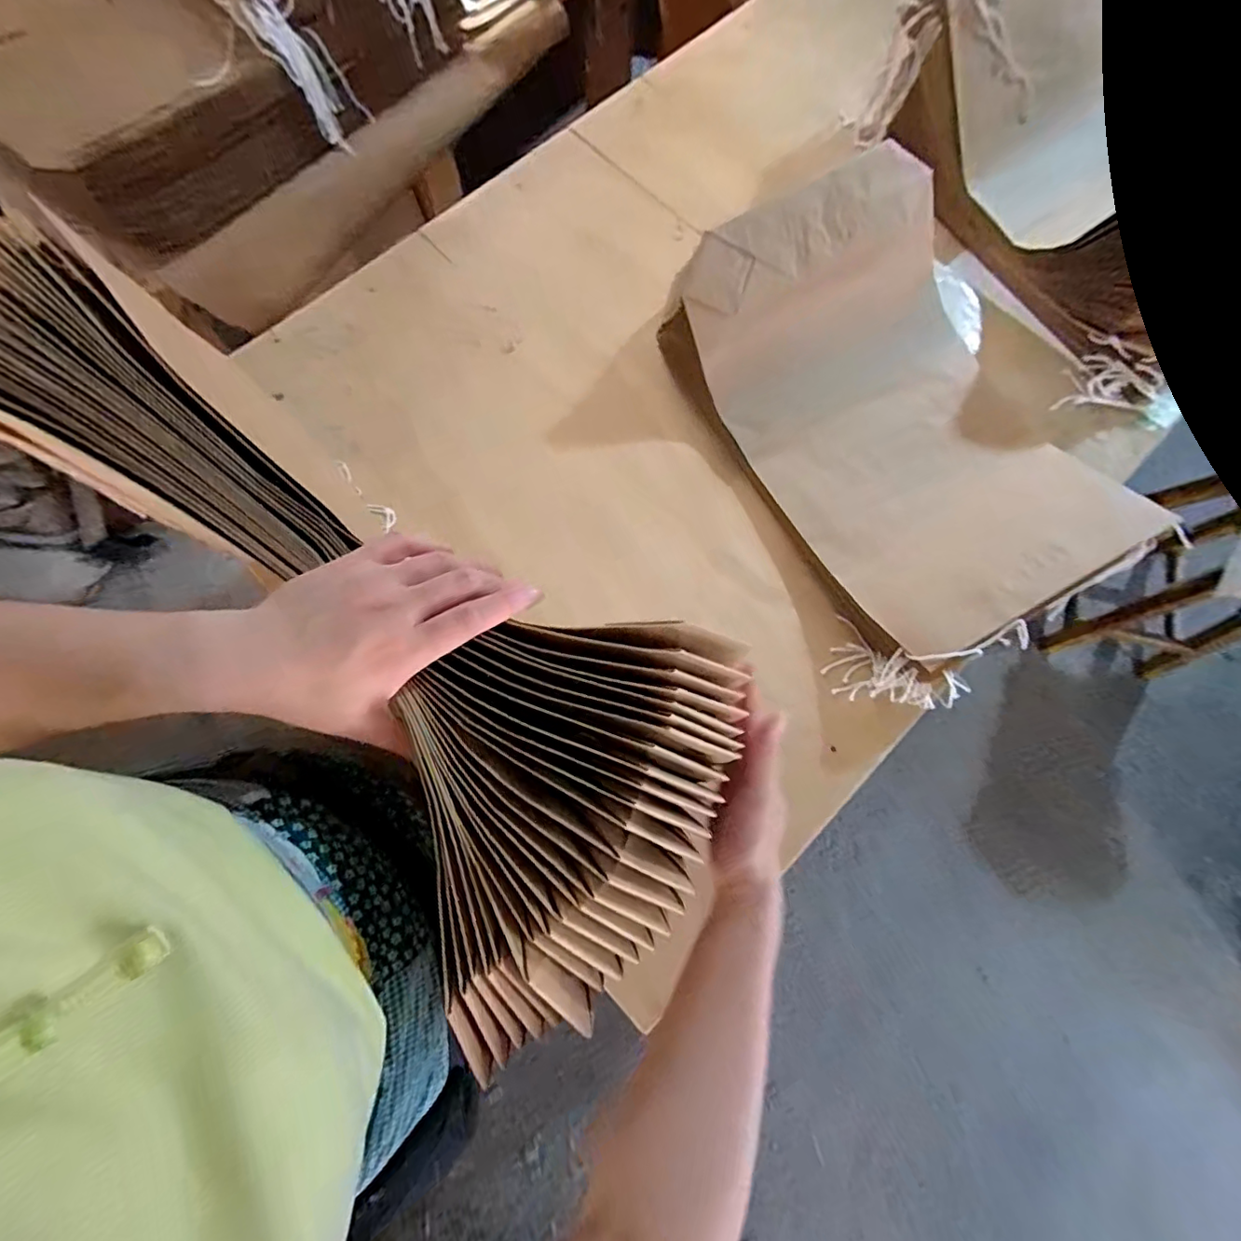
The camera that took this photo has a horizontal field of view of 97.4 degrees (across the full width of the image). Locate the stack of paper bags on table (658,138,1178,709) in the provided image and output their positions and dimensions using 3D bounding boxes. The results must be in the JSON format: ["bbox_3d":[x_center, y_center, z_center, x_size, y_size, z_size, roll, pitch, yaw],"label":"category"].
[{"bbox_3d":[0.324,-0.237,0.655,0.350,0.148,0.571,-27,77,-7],"label":"stack of paper bags on table"}]

